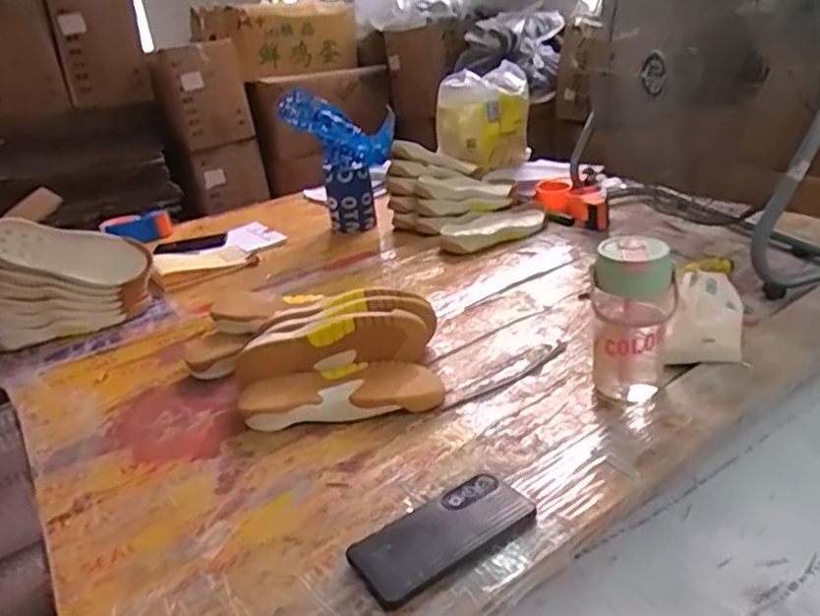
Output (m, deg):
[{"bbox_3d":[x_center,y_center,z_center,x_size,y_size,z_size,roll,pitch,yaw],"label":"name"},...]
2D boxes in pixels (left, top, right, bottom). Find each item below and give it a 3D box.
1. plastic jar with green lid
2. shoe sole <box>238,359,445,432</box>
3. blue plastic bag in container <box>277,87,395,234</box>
[{"bbox_3d":[0.256,0.015,0.737,0.090,0.177,0.076,3,27,18],"label":"plastic jar with green lid"},{"bbox_3d":[-0.087,0.106,0.790,0.243,0.029,0.095,-9,26,-6],"label":"shoe sole"},{"bbox_3d":[-0.144,-0.321,1.432,0.277,0.298,0.107,13,32,34],"label":"blue plastic bag in container"}]

